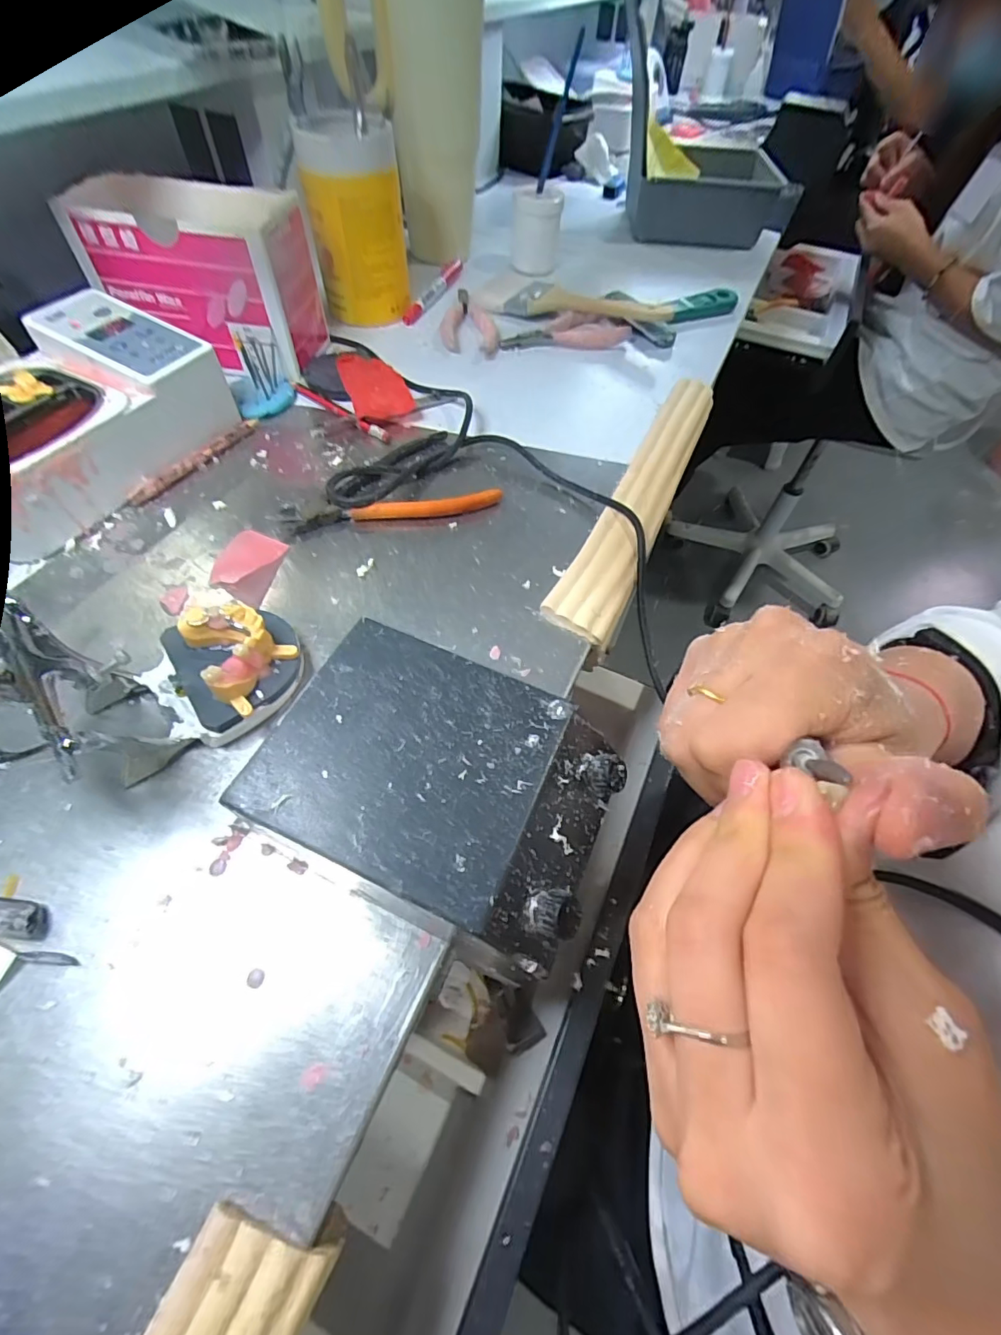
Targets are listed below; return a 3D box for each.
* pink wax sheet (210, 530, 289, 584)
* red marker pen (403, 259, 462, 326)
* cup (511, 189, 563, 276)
[{"bbox_3d":[-0.159,-0.068,0.322,0.030,0.005,0.045,20,58,8],"label":"pink wax sheet"},{"bbox_3d":[-0.069,-0.397,0.542,0.022,0.018,0.136,16,57,6],"label":"red marker pen"},{"bbox_3d":[0.040,-0.491,0.581,0.058,0.073,0.052,2,56,-1],"label":"cup"}]

